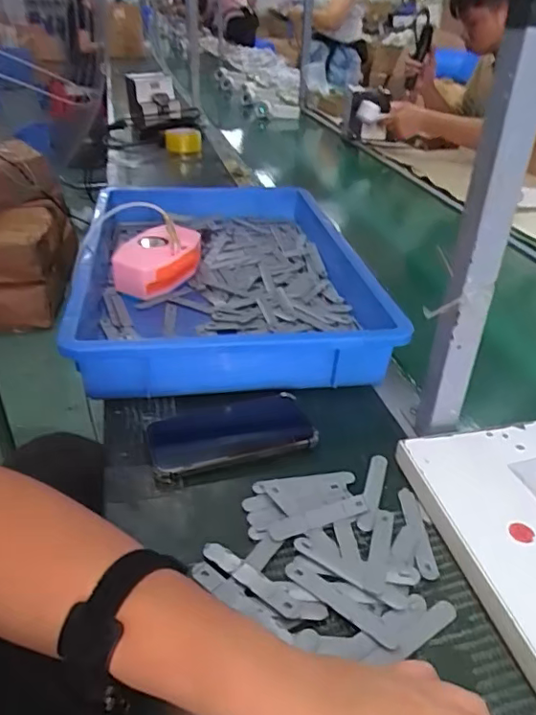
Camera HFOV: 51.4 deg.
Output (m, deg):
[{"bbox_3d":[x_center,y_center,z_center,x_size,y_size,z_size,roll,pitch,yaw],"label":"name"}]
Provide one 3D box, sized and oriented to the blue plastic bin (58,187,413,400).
[{"bbox_3d":[-0.063,-0.141,0.822,0.393,0.090,0.567,-3,34,-8],"label":"blue plastic bin"}]

